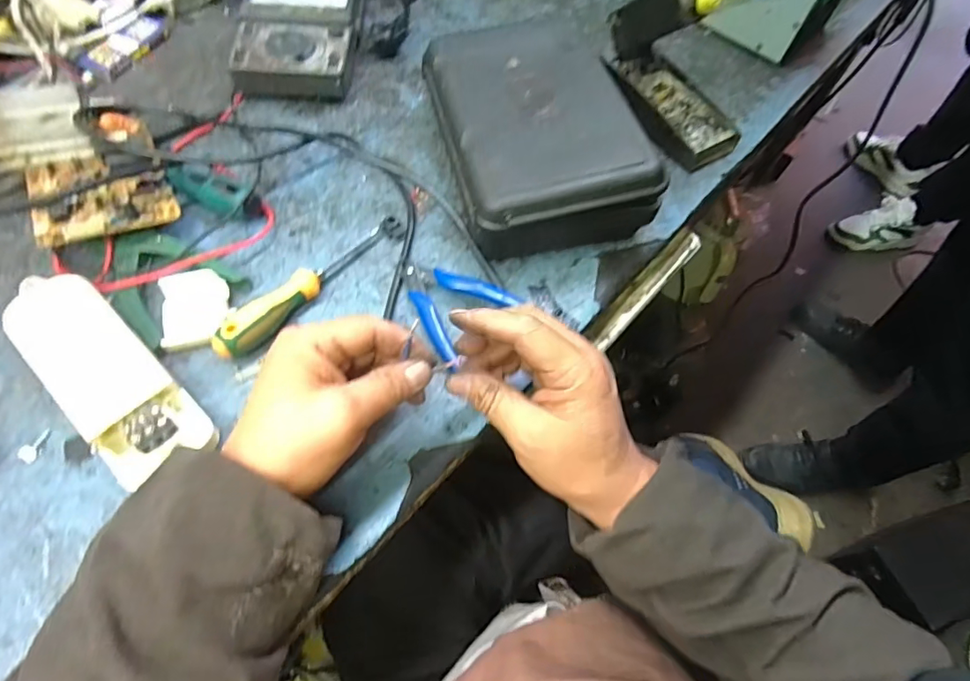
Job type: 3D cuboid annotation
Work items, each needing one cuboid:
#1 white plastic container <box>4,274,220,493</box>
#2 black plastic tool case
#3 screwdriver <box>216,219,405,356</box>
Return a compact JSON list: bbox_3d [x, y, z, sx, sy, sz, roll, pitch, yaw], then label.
[{"bbox_3d":[-0.263,0.025,0.363,0.183,0.036,0.061,41,66,17],"label":"white plastic container"},{"bbox_3d":[0.044,-0.186,0.471,0.158,0.085,0.233,-11,62,-10],"label":"black plastic tool case"},{"bbox_3d":[-0.135,-0.048,0.414,0.025,0.029,0.176,37,65,15],"label":"screwdriver"}]

